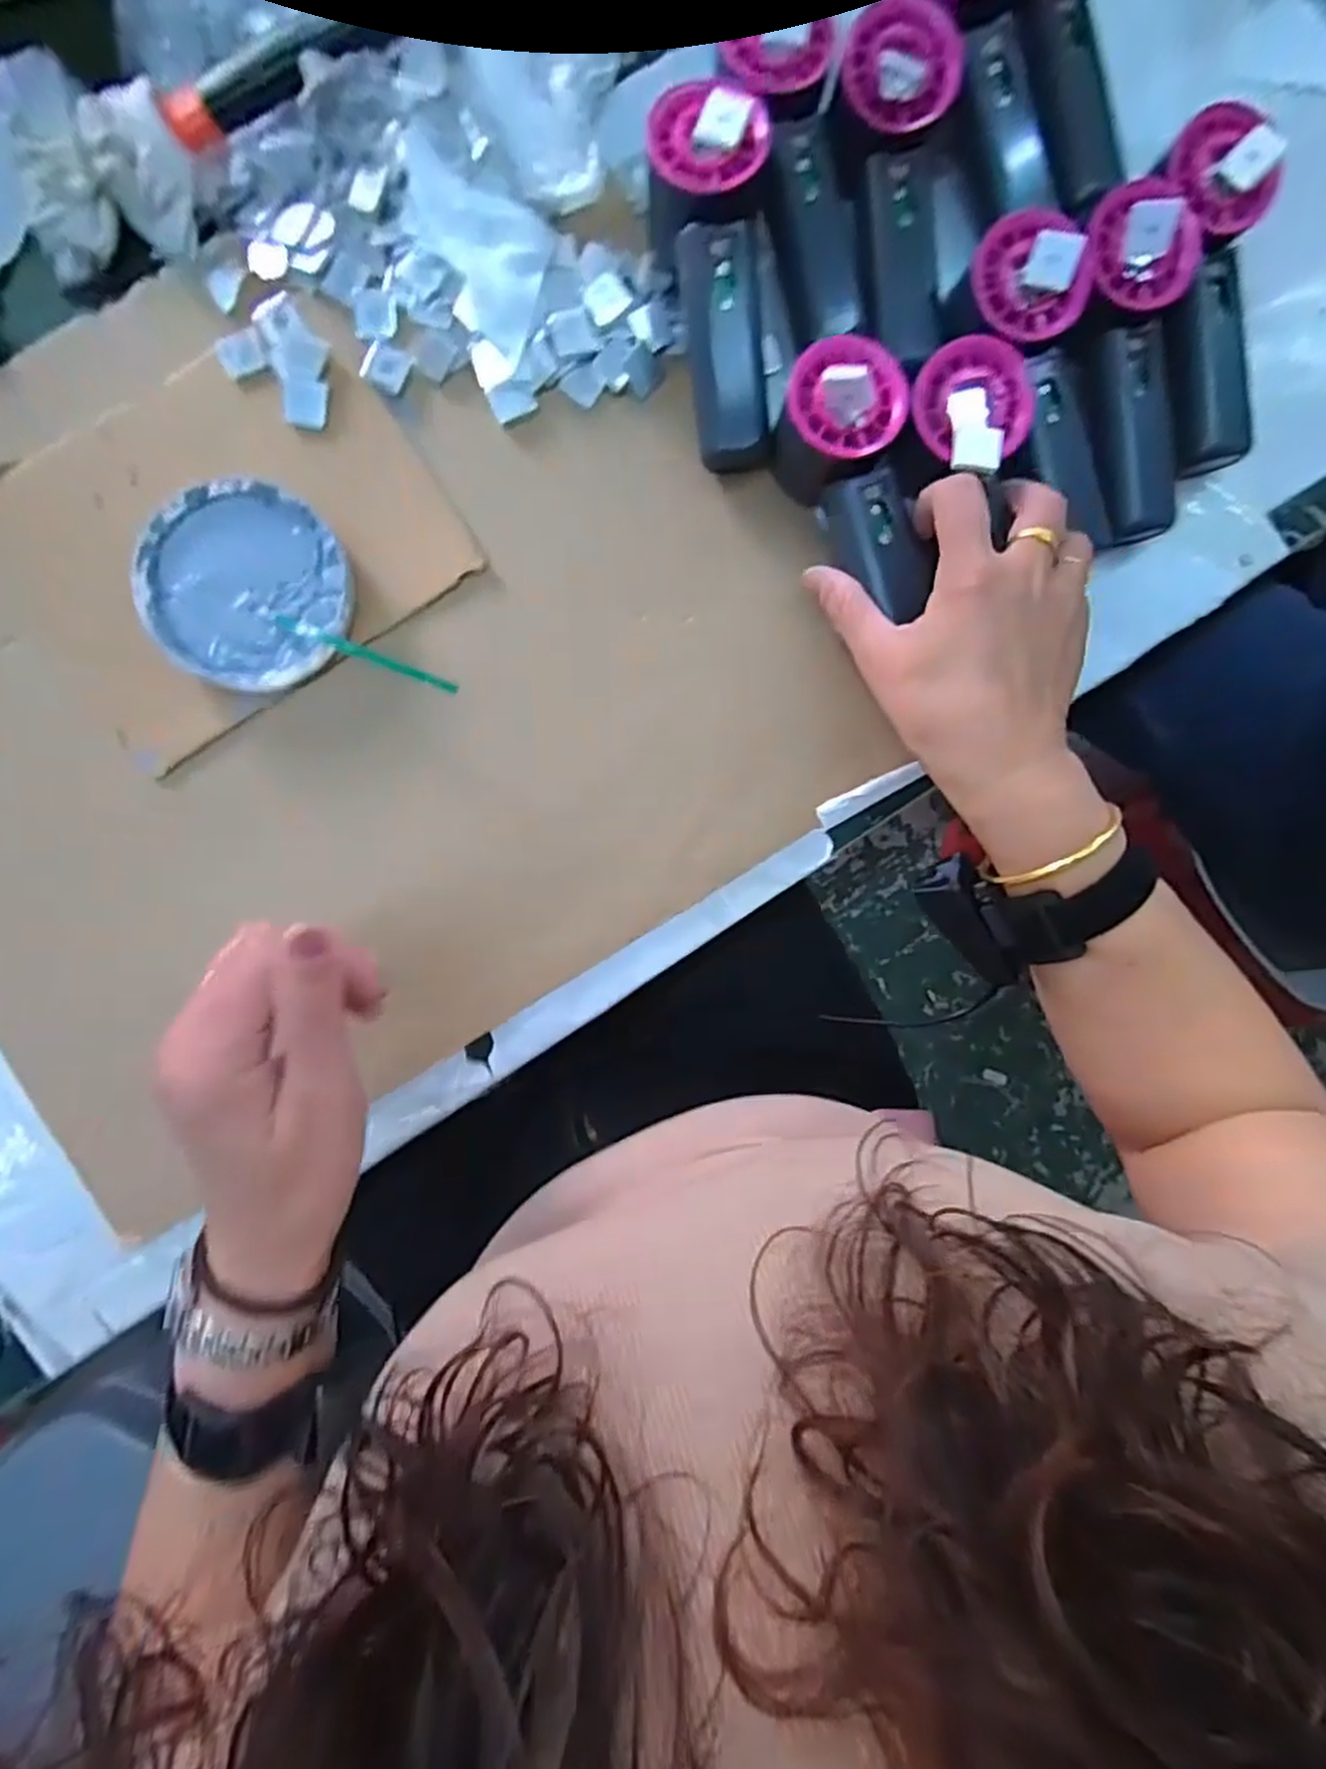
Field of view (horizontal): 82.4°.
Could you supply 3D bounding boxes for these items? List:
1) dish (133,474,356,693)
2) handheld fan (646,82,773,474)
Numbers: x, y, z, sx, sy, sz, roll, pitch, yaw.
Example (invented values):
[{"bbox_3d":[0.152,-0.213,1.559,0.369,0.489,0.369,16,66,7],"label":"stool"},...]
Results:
[{"bbox_3d":[-0.209,-0.150,0.385,0.100,0.017,0.099,0,92,-2],"label":"dish"},{"bbox_3d":[0.025,-0.294,0.376,0.058,0.052,0.158,-3,92,-2],"label":"handheld fan"}]

